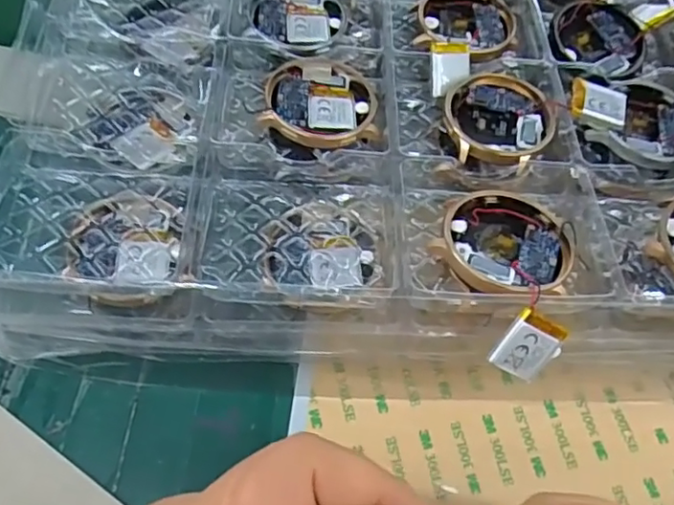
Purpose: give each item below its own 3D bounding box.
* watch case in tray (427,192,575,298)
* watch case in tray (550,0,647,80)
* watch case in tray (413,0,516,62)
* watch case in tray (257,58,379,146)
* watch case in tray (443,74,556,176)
[{"bbox_3d":[0.057,-0.001,0.207,0.044,0.014,0.044,38,66,14],"label":"watch case in tray"},{"bbox_3d":[0.121,-0.098,0.276,0.043,0.012,0.042,24,63,8],"label":"watch case in tray"},{"bbox_3d":[0.060,-0.106,0.276,0.043,0.009,0.044,21,63,6],"label":"watch case in tray"},{"bbox_3d":[-0.006,-0.062,0.244,0.044,0.009,0.045,7,62,-1],"label":"watch case in tray"},{"bbox_3d":[0.066,-0.054,0.244,0.043,0.008,0.046,15,62,3],"label":"watch case in tray"}]

